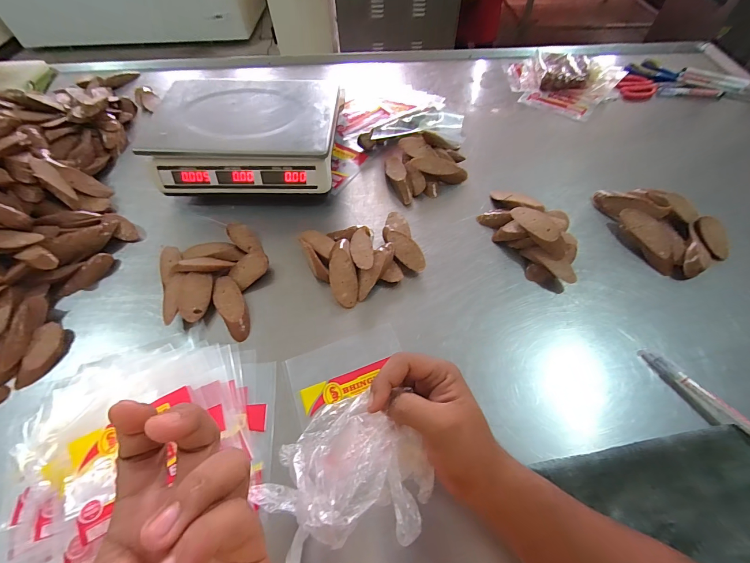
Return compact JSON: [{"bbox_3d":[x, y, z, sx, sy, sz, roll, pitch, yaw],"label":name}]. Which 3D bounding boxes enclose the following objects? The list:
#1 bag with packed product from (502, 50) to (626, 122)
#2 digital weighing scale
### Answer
[{"bbox_3d":[0.426,-0.479,0.792,0.256,0.049,0.231,37,65,22],"label":"bag with packed product"},{"bbox_3d":[-0.242,-0.292,0.665,0.318,0.094,0.318,3,57,3],"label":"digital weighing scale"}]

